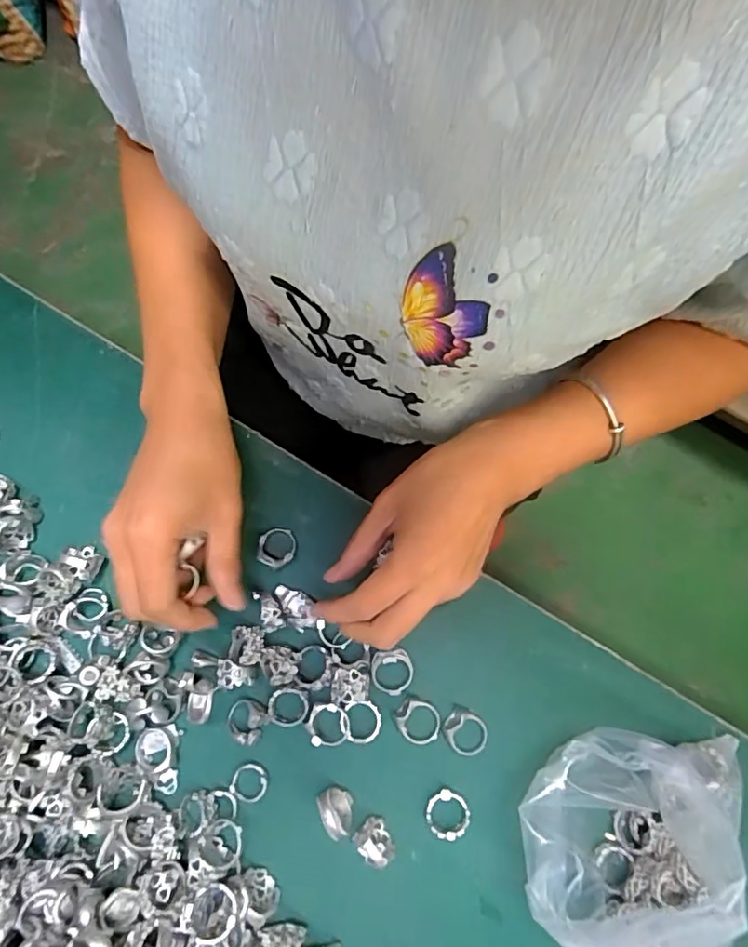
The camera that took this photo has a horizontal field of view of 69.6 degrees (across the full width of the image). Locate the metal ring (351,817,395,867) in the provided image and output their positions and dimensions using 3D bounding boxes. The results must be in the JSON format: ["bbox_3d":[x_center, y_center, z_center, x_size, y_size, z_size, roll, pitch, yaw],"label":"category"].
[{"bbox_3d":[-0.001,0.201,0.291,0.019,0.017,0.019,0,74,0],"label":"metal ring"}]

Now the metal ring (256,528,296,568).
[{"bbox_3d":[-0.061,0.046,0.335,0.022,0.009,0.025,9,75,3],"label":"metal ring"}]

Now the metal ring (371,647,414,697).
[{"bbox_3d":[0.011,0.115,0.313,0.024,0.006,0.027,-18,92,7],"label":"metal ring"}]

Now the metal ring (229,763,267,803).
[{"bbox_3d":[-0.071,0.175,0.304,0.021,0.004,0.019,5,74,2],"label":"metal ring"}]

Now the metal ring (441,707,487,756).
[{"bbox_3d":[0.053,0.149,0.309,0.025,0.010,0.022,38,78,10],"label":"metal ring"}]

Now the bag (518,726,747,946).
[{"bbox_3d":[0.116,0.169,0.252,0.085,0.103,0.088,4,74,1],"label":"bag"}]

